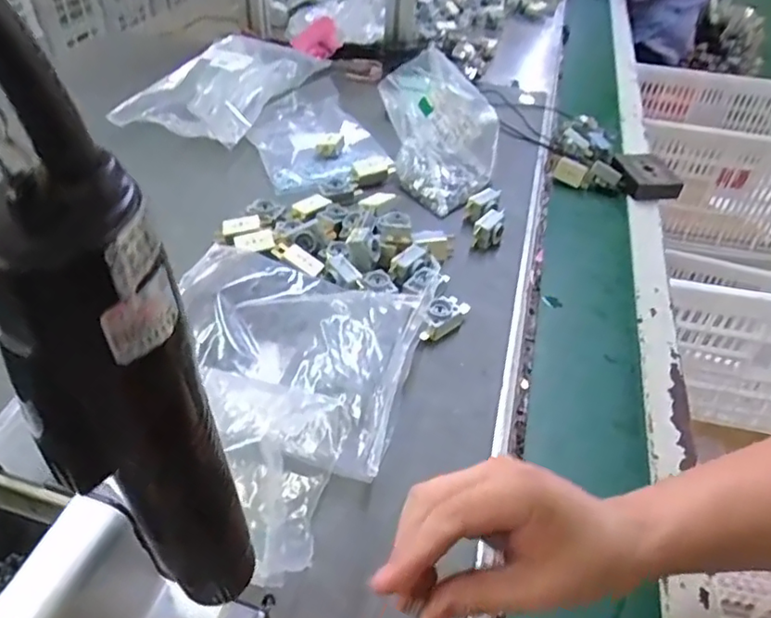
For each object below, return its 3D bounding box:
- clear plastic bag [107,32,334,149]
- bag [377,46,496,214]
[{"bbox_3d":[-0.210,-0.296,0.782,0.156,0.068,0.264,19,44,16],"label":"clear plastic bag"},{"bbox_3d":[0.059,-0.203,0.673,0.142,0.117,0.132,8,43,5],"label":"bag"}]

